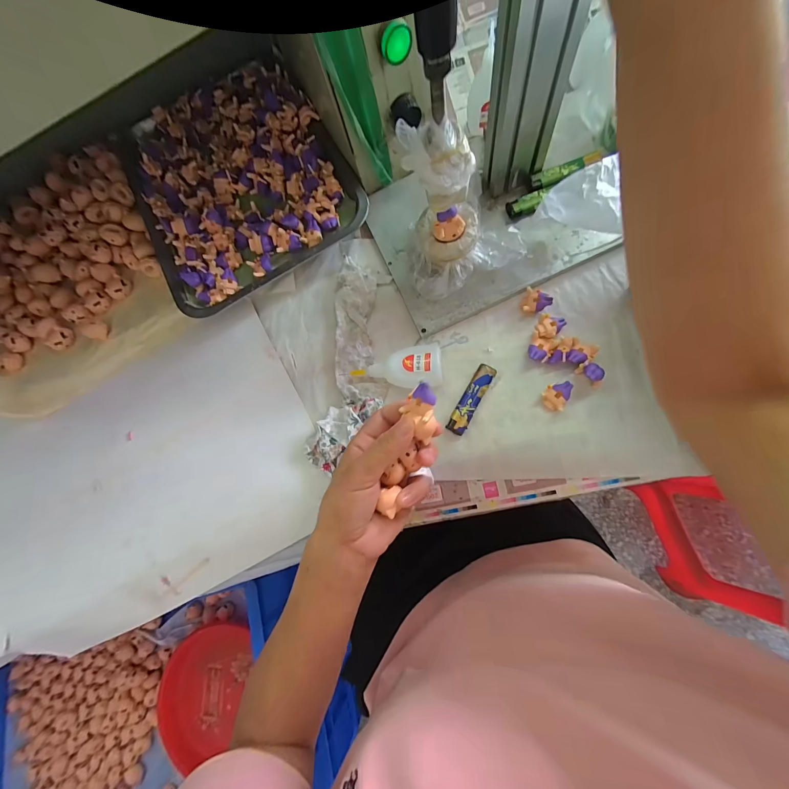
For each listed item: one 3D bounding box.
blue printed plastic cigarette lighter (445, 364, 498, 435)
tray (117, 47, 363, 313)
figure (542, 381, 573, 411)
[{"bbox_3d":[0.082,0.005,0.359,0.022,0.011,0.080,27,86,12],"label":"blue printed plastic cigarette lighter"},{"bbox_3d":[-0.206,-0.286,0.433,0.261,0.033,0.320,-29,78,3],"label":"tray"},{"bbox_3d":[0.166,0.000,0.345,0.023,0.013,0.031,29,86,12],"label":"figure"}]

